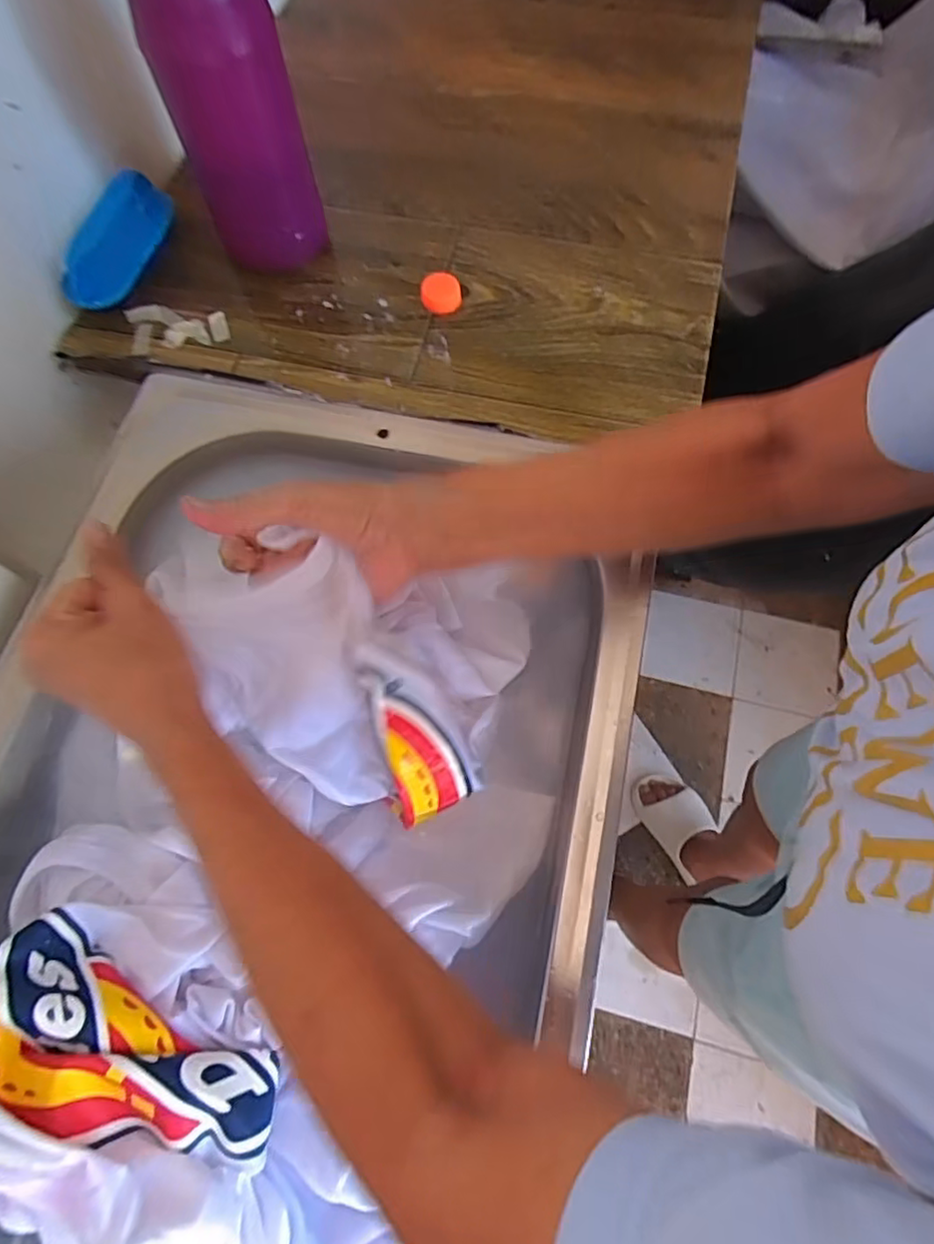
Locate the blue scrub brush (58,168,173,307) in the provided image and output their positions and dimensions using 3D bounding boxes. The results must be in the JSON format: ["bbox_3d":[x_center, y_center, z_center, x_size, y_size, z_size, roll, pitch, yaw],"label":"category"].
[{"bbox_3d":[-0.285,-0.306,0.491,0.029,0.048,0.123,7,67,41],"label":"blue scrub brush"}]

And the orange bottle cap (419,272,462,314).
[{"bbox_3d":[-0.021,-0.266,0.490,0.032,0.016,0.029,-6,70,-2],"label":"orange bottle cap"}]

